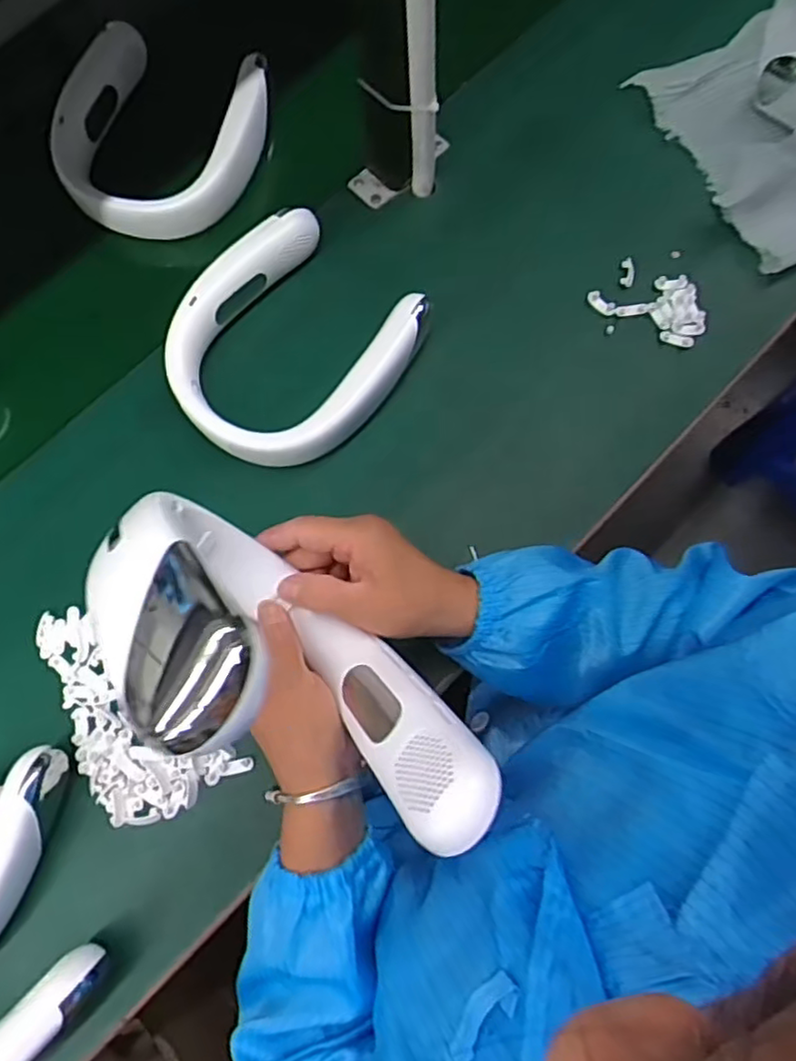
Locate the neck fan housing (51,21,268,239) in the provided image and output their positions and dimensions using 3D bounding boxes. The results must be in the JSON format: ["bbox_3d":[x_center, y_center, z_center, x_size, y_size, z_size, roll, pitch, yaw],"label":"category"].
[{"bbox_3d":[-0.239,-0.395,0.665,0.188,0.049,0.197,22,77,7],"label":"neck fan housing"}]

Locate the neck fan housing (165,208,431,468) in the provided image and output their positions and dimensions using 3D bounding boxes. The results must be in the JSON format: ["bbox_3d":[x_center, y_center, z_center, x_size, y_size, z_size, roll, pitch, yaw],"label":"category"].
[{"bbox_3d":[-0.096,-0.161,0.581,0.186,0.041,0.205,39,80,10],"label":"neck fan housing"}]

